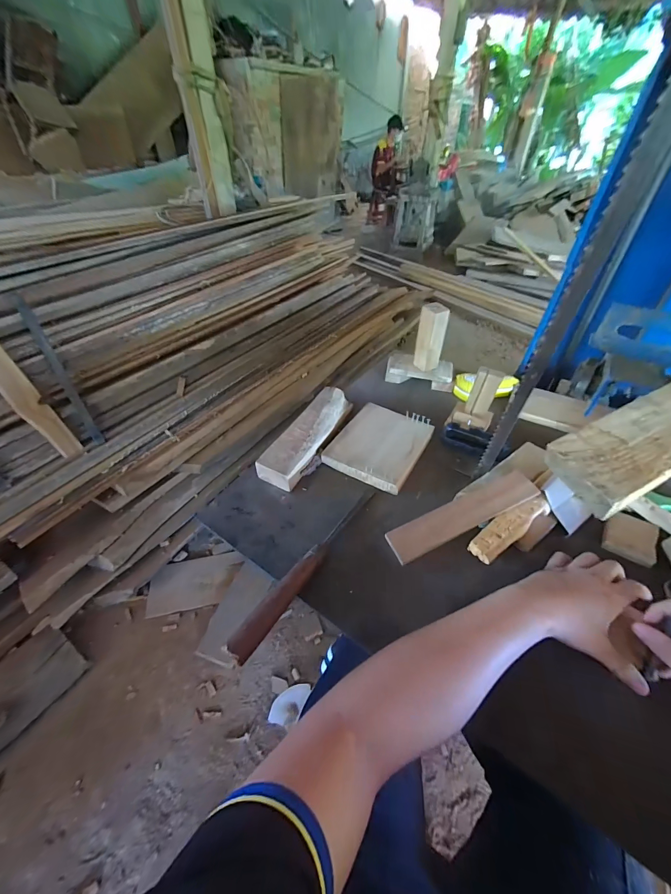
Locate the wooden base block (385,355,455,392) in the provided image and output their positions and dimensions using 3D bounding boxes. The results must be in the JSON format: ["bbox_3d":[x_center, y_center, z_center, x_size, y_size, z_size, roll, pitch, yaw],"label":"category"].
[{"bbox_3d":[0.196,-0.174,0.761,0.153,0.043,0.078,13,46,12],"label":"wooden base block"}]

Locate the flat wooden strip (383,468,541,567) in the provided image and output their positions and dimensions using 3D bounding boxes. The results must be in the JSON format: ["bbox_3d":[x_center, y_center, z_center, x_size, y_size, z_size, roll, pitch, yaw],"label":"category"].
[{"bbox_3d":[0.189,0.099,0.487,0.237,0.008,0.052,-23,43,-8],"label":"flat wooden strip"}]

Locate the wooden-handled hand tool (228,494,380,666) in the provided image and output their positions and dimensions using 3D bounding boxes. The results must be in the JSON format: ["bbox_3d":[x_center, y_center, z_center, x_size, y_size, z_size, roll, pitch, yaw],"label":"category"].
[{"bbox_3d":[-0.029,0.147,0.445,0.023,0.031,0.289,26,50,24],"label":"wooden-handled hand tool"}]

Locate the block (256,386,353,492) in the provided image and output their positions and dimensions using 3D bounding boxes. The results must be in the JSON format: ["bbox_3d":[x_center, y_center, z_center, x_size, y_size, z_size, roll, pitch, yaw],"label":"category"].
[{"bbox_3d":[-0.047,-0.024,0.610,0.076,0.045,0.240,20,48,19],"label":"block"}]

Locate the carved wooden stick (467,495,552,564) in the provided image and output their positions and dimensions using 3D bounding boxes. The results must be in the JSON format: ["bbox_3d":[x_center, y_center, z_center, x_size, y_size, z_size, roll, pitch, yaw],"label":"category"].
[{"bbox_3d":[0.251,0.112,0.470,0.144,0.026,0.037,-25,50,-23],"label":"carved wooden stick"}]

